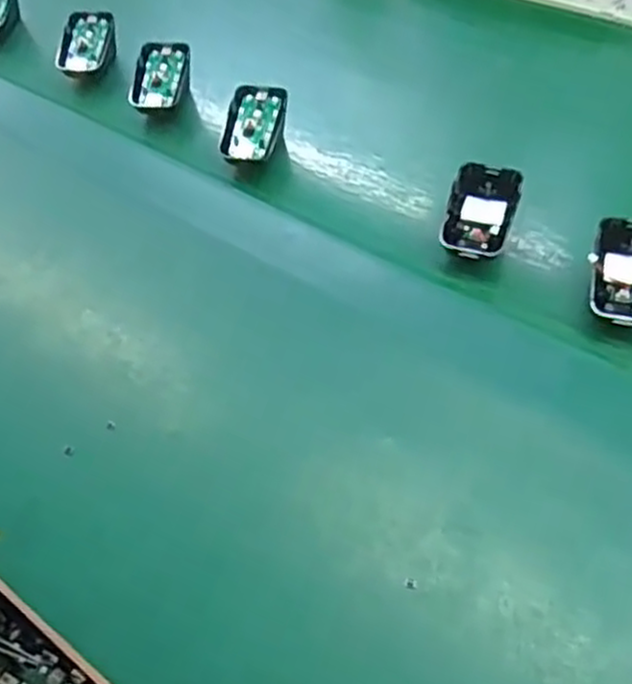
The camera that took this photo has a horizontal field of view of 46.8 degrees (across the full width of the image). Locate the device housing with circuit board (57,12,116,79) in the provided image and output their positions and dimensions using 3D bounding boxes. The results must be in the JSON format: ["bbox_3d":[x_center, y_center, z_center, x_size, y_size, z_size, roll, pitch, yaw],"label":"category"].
[{"bbox_3d":[-0.212,-0.274,0.677,0.045,0.025,0.069,8,72,-10],"label":"device housing with circuit board"}]

